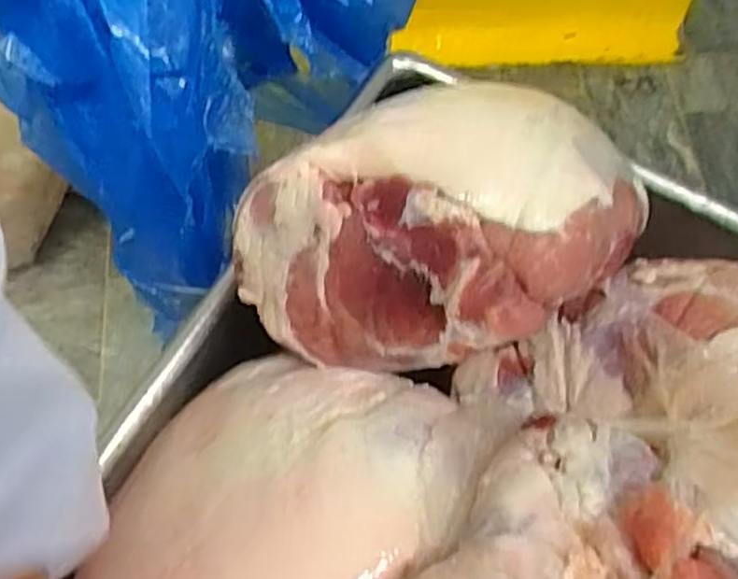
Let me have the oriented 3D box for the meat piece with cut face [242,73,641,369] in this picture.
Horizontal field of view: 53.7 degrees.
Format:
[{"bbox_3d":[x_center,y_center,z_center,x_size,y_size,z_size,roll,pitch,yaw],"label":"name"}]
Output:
[{"bbox_3d":[0.058,-0.049,0.515,0.302,0.130,0.189,-2,66,-4],"label":"meat piece with cut face"}]

